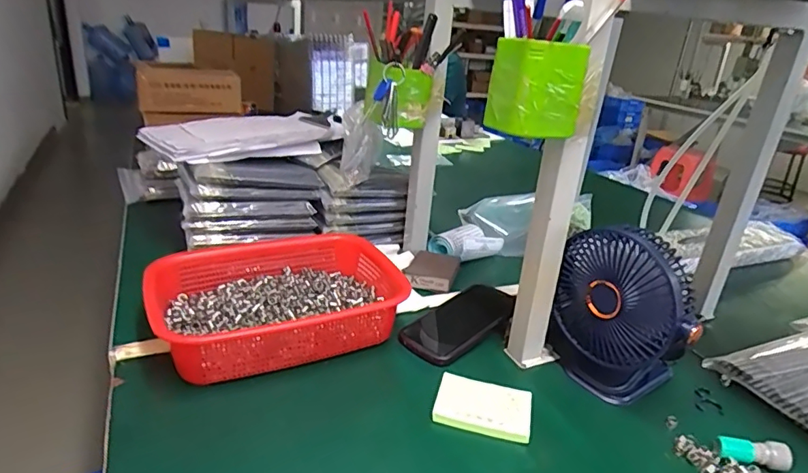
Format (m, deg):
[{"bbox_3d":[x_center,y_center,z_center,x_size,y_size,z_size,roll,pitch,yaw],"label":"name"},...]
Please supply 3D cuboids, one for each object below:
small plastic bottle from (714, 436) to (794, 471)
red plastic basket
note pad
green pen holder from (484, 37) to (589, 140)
[{"bbox_3d":[0.334,0.205,0.488,0.061,0.021,0.021,8,24,8],"label":"small plastic bottle"},{"bbox_3d":[-0.144,0.076,0.627,0.287,0.072,0.204,-7,26,-26],"label":"red plastic basket"},{"bbox_3d":[0.081,0.174,0.521,0.094,0.012,0.065,10,24,11],"label":"note pad"},{"bbox_3d":[0.118,-0.137,0.473,0.071,0.079,0.068,-9,27,-29],"label":"green pen holder"}]

